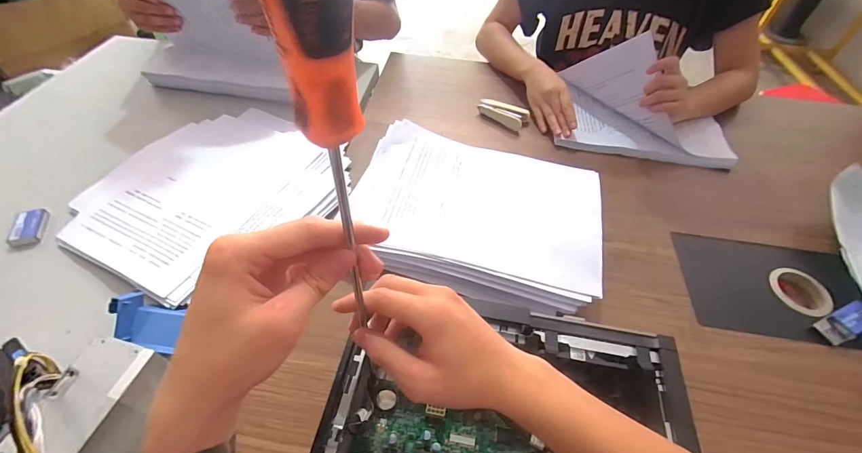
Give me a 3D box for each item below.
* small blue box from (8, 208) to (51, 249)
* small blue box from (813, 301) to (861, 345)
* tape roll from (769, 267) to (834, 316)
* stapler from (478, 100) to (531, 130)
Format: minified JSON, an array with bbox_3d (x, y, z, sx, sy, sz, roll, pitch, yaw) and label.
[{"bbox_3d":[-0.521,0.001,0.500,0.033,0.011,0.059,-14,52,-14],"label":"small blue box"},{"bbox_3d":[0.504,0.115,0.464,0.070,0.017,0.031,-17,53,-16],"label":"small blue box"},{"bbox_3d":[0.489,0.086,0.509,0.069,0.012,0.069,1,50,-1],"label":"tape roll"},{"bbox_3d":[0.137,-0.212,0.720,0.092,0.023,0.048,34,56,24],"label":"stapler"}]

